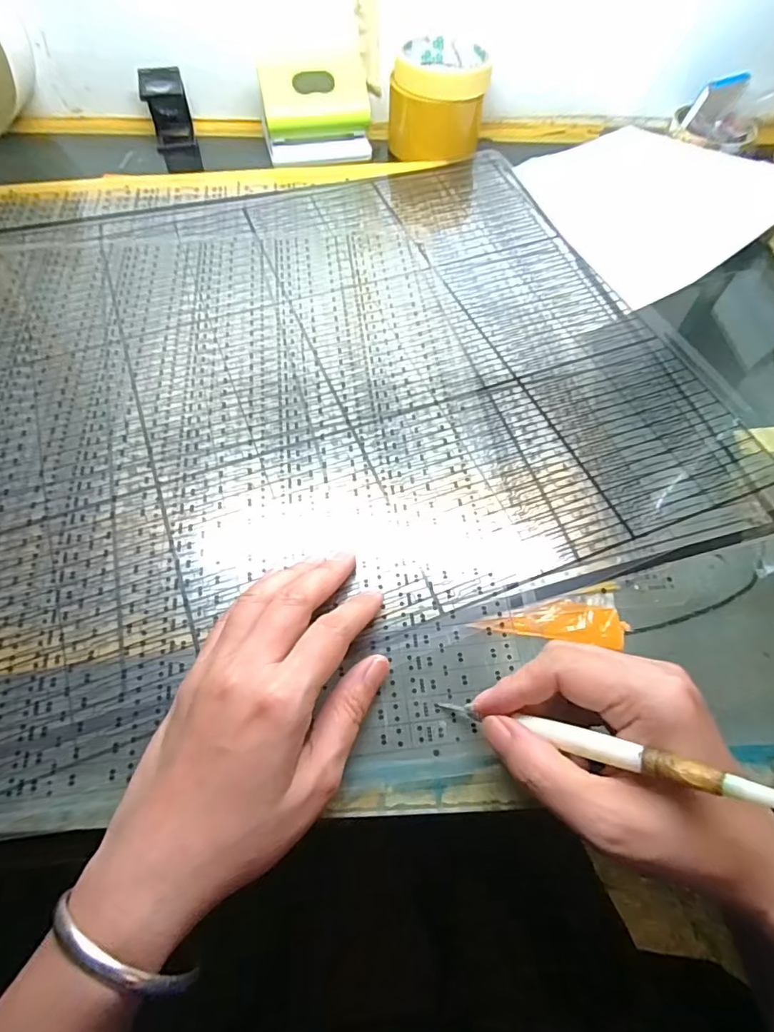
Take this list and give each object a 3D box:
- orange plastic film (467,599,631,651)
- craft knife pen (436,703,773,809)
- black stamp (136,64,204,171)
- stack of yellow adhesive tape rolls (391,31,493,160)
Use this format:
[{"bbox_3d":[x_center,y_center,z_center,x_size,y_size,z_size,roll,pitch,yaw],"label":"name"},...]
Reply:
[{"bbox_3d":[0.086,0.054,0.273,0.078,0.004,0.021,5,59,1],"label":"orange plastic film"},{"bbox_3d":[0.083,0.091,0.202,0.152,0.009,0.007,-3,48,45],"label":"craft knife pen"},{"bbox_3d":[-0.214,-0.391,0.526,0.039,0.084,0.029,-11,60,-9],"label":"black stamp"},{"bbox_3d":[0.049,-0.405,0.509,0.089,0.069,0.086,5,59,1],"label":"stack of yellow adhesive tape rolls"}]

